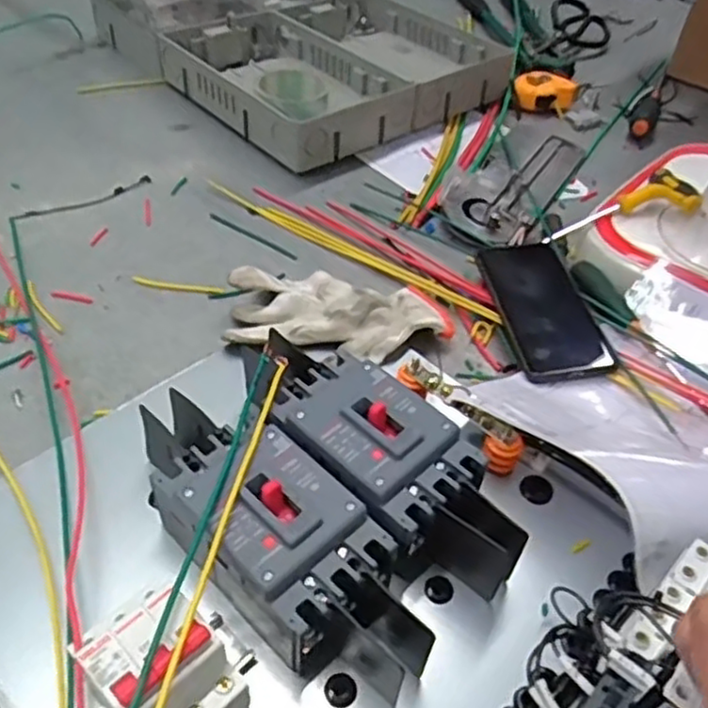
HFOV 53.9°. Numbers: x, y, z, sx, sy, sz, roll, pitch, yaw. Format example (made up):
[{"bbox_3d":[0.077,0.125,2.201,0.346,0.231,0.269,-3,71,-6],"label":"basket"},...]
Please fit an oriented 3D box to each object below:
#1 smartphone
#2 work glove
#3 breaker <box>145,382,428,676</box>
[{"bbox_3d":[0.165,-0.042,0.607,0.081,0.017,0.172,-3,46,-7],"label":"smartphone"},{"bbox_3d":[-0.012,-0.035,0.593,0.187,0.037,0.100,4,45,0],"label":"work glove"},{"bbox_3d":[-0.053,0.112,0.416,0.207,0.084,0.088,36,53,27],"label":"breaker"}]

